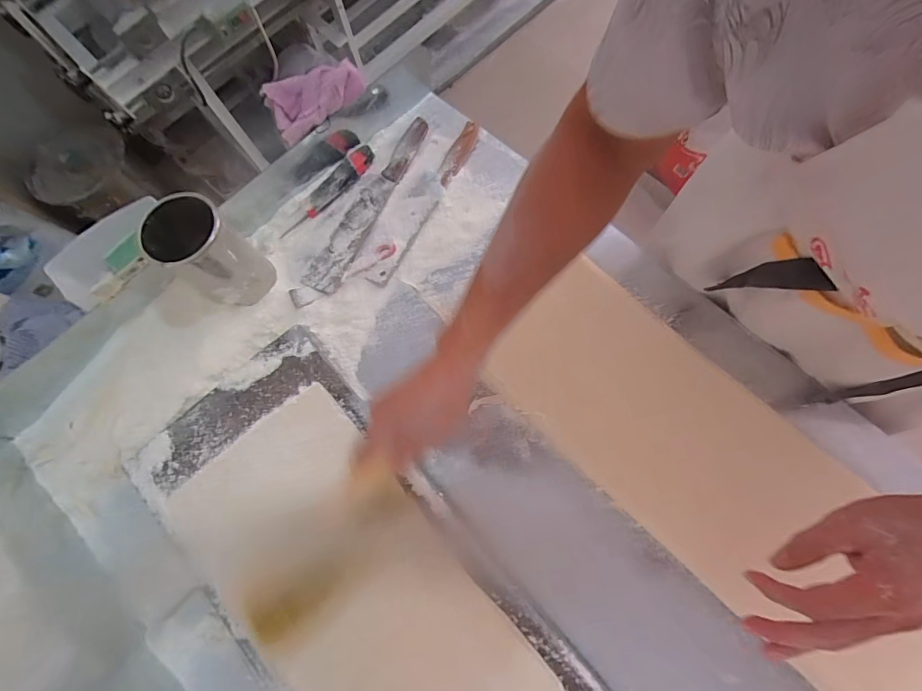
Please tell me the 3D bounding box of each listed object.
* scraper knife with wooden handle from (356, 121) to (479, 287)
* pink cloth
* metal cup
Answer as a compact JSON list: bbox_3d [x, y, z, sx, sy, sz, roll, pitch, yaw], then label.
[{"bbox_3d":[-0.062,-0.222,0.625,0.055,0.020,0.292,28,78,10],"label":"scraper knife with wooden handle"},{"bbox_3d":[-0.197,-0.341,0.566,0.132,0.038,0.073,-28,75,-5],"label":"pink cloth"},{"bbox_3d":[-0.316,-0.116,0.538,0.083,0.138,0.089,-1,74,3],"label":"metal cup"}]

